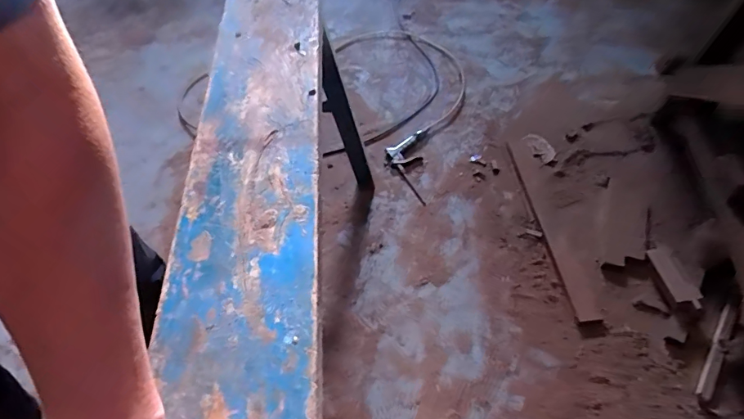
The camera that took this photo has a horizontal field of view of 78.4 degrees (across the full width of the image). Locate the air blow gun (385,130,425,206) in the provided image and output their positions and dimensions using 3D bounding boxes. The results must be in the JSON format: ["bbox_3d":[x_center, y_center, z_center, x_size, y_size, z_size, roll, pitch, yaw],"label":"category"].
[{"bbox_3d":[0.084,-0.113,1.172,0.100,0.034,0.228,1,53,2],"label":"air blow gun"}]

